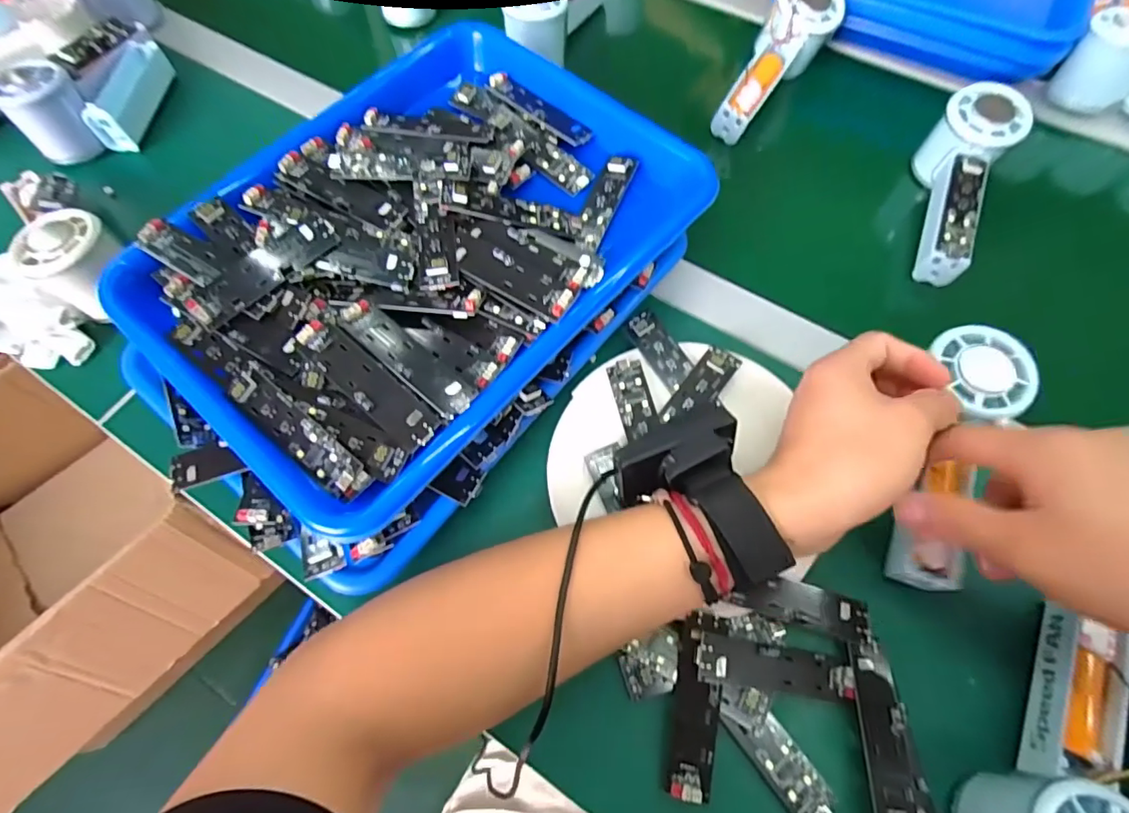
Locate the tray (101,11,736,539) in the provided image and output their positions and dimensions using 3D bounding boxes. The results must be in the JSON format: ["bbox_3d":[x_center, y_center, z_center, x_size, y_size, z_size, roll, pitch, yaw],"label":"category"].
[{"bbox_3d":[-0.095,-0.109,0.356,0.251,0.055,0.332,40,73,14],"label":"tray"}]

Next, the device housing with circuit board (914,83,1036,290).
[{"bbox_3d":[0.301,-0.163,0.411,0.051,0.054,0.148,16,82,6],"label":"device housing with circuit board"}]

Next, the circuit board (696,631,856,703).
[{"bbox_3d":[0.113,0.141,0.287,0.089,0.009,0.023,14,68,-10],"label":"circuit board"}]

